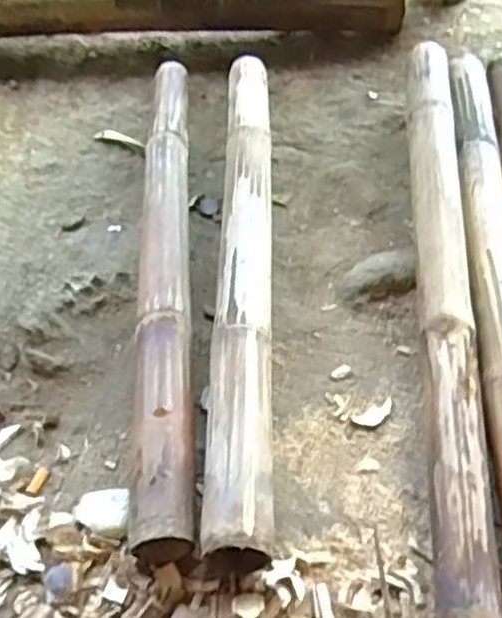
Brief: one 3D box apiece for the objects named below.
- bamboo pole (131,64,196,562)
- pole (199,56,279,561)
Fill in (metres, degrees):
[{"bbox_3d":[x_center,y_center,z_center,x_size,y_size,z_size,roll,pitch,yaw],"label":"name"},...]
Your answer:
[{"bbox_3d":[-0.090,-0.069,0.742,0.055,0.046,0.646,-5,53,1],"label":"bamboo pole"},{"bbox_3d":[-0.006,-0.063,0.740,0.056,0.077,0.642,-2,53,3],"label":"pole"}]

